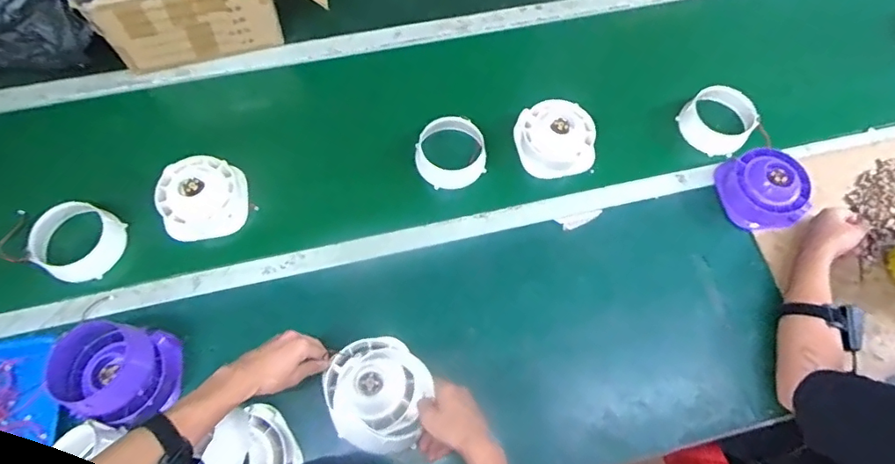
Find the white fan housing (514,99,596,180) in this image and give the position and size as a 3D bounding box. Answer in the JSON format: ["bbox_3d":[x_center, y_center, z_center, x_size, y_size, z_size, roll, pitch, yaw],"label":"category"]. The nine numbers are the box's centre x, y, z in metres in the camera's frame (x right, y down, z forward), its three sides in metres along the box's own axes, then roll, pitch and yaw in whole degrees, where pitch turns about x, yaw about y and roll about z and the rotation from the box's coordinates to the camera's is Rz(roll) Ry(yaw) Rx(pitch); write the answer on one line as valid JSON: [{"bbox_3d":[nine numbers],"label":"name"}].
[{"bbox_3d":[0.197,-0.171,0.940,0.129,0.054,0.135,1,67,-2],"label":"white fan housing"}]

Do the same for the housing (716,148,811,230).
[{"bbox_3d":[0.549,-0.076,0.898,0.128,0.065,0.129,1,67,-2],"label":"housing"}]

